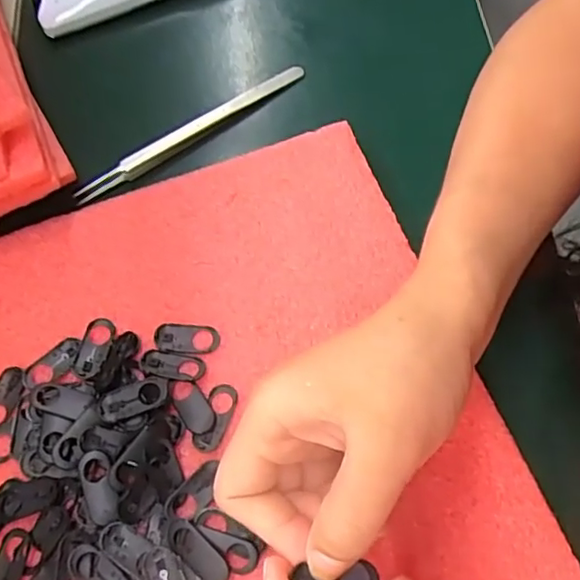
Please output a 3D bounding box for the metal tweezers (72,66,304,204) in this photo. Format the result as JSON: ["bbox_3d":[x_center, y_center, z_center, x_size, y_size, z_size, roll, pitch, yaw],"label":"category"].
[{"bbox_3d":[-0.056,-0.092,0.362,0.153,0.013,0.011,-35,68,-11],"label":"metal tweezers"}]

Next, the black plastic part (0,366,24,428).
[{"bbox_3d":[-0.137,0.051,0.292,0.015,0.004,0.031,18,68,12],"label":"black plastic part"}]

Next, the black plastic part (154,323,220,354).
[{"bbox_3d":[-0.050,0.023,0.300,0.031,0.004,0.015,2,66,6],"label":"black plastic part"}]

